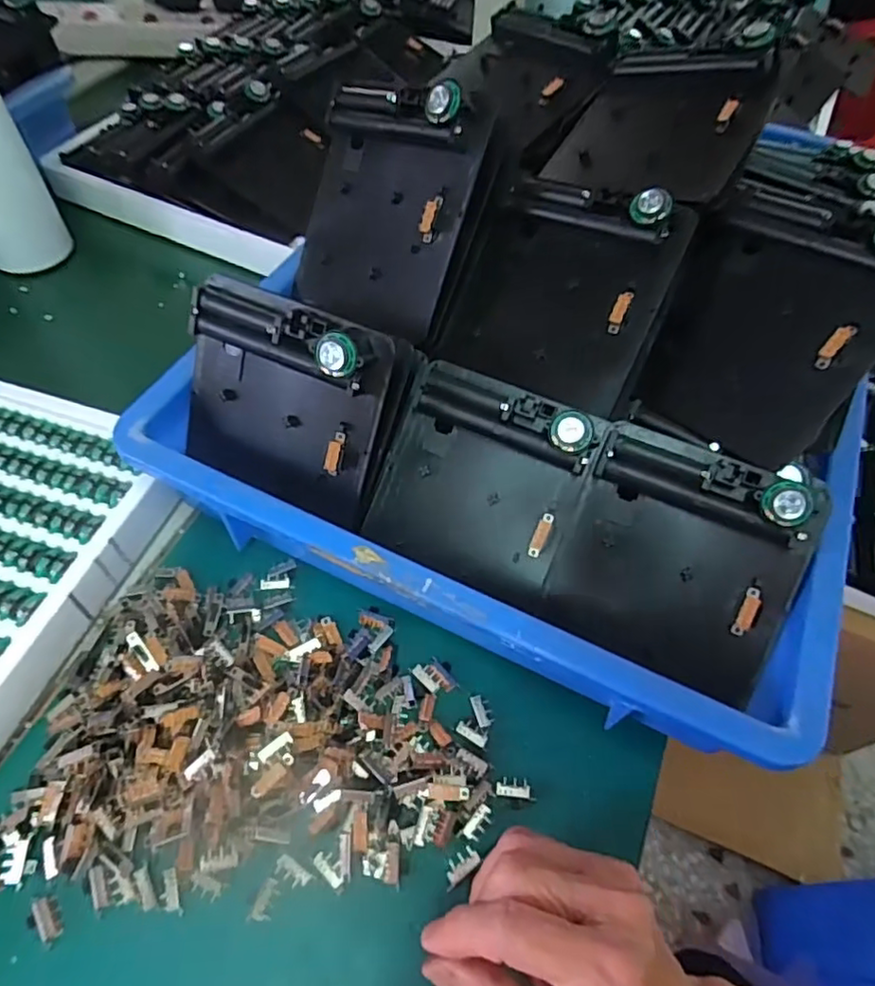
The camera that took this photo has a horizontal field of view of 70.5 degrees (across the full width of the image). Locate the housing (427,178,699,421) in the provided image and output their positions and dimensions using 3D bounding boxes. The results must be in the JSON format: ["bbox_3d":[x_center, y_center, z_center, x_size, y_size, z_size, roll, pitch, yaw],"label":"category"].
[{"bbox_3d":[0.068,-0.113,0.345,0.113,0.021,0.118,22,96,19],"label":"housing"}]

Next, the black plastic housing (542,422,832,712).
[{"bbox_3d":[0.119,0.031,0.309,0.111,0.027,0.110,22,100,18],"label":"black plastic housing"}]

